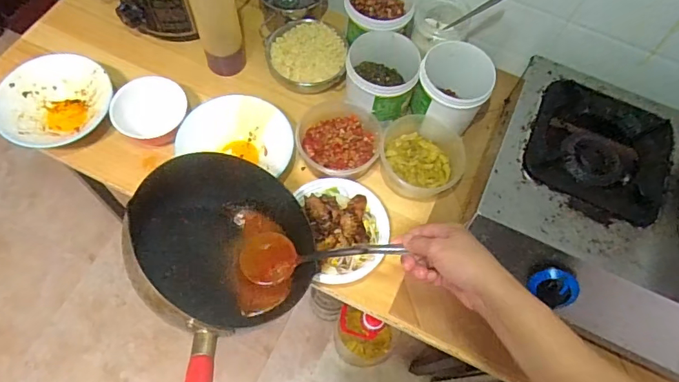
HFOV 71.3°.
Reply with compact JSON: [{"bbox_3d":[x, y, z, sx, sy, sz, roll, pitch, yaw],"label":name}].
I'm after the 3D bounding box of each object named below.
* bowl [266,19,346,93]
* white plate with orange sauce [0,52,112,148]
[{"bbox_3d":[-0.055,-0.236,0.836,0.133,0.053,0.121,1,65,-3],"label":"bowl"},{"bbox_3d":[-0.451,-0.140,0.753,0.173,0.048,0.154,-32,71,-17],"label":"white plate with orange sauce"}]

